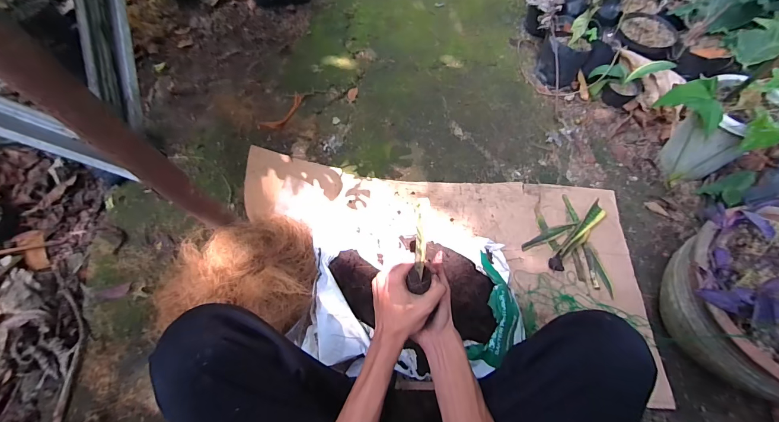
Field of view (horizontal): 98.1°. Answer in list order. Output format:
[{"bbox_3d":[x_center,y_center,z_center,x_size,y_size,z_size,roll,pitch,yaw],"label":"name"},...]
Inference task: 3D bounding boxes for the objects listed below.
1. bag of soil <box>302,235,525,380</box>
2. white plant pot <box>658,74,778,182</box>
[{"bbox_3d":[0.057,0.191,0.732,0.440,0.108,0.315,0,64,2],"label":"bag of soil"},{"bbox_3d":[0.812,-0.183,0.832,0.164,0.219,0.217,33,69,16],"label":"white plant pot"}]

